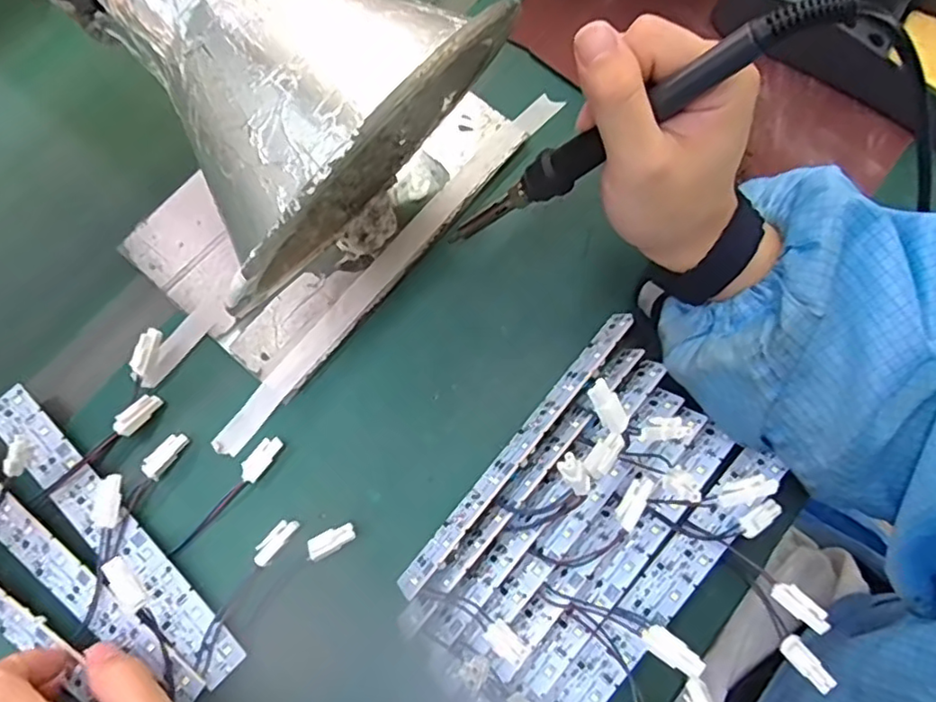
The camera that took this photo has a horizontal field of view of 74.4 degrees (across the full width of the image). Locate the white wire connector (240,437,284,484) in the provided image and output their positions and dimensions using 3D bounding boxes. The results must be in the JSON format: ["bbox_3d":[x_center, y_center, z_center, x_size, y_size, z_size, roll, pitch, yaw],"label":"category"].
[{"bbox_3d":[-0.112,0.058,0.335,0.012,0.007,0.027,34,78,8],"label":"white wire connector"}]

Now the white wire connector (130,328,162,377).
[{"bbox_3d":[-0.176,0.000,0.338,0.009,0.008,0.025,19,88,6],"label":"white wire connector"}]

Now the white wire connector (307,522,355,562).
[{"bbox_3d":[-0.072,0.099,0.323,0.025,0.004,0.012,-28,77,-7],"label":"white wire connector"}]

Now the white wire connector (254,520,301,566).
[{"bbox_3d":[-0.100,0.098,0.321,0.009,0.009,0.026,36,78,10],"label":"white wire connector"}]

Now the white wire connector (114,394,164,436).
[{"bbox_3d":[-0.181,0.034,0.338,0.011,0.008,0.027,37,61,10],"label":"white wire connector"}]

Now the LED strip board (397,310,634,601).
[{"bbox_3d":[0.029,0.050,0.328,0.013,0.009,0.188,39,79,9],"label":"LED strip board"}]

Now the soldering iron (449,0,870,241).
[{"bbox_3d":[0.061,-0.092,0.273,0.017,0.198,0.016,6,69,-41],"label":"soldering iron"}]

